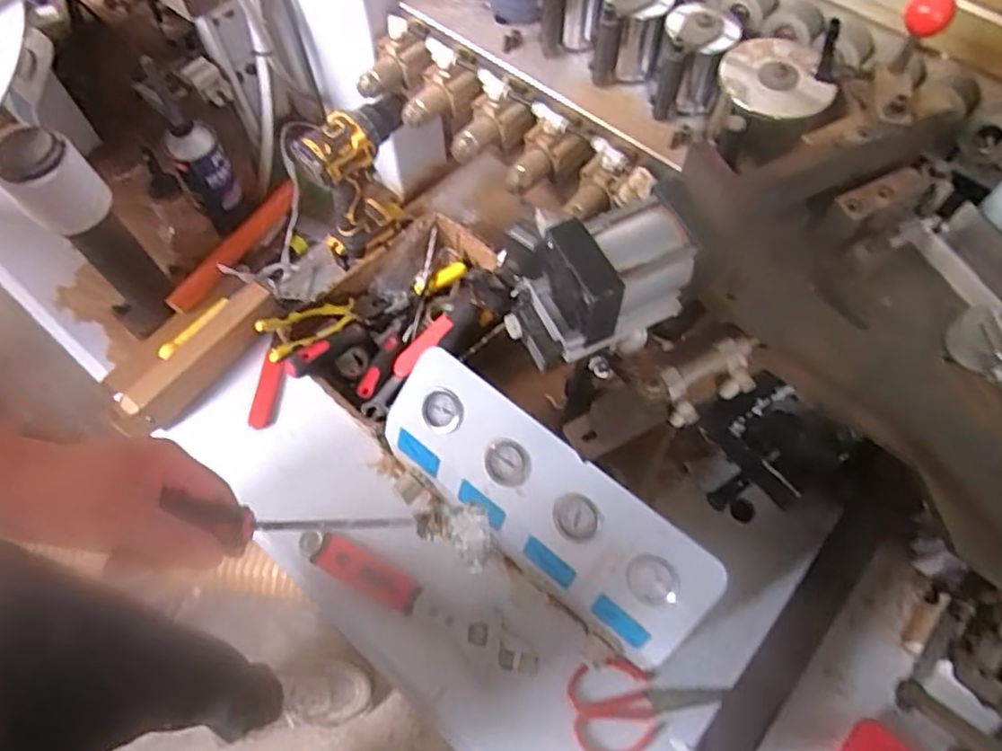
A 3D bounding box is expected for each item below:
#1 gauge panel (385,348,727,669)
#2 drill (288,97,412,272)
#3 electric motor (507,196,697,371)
[{"bbox_3d":[0.034,0.129,0.666,0.364,0.035,0.147,37,111,17],"label":"gauge panel"},{"bbox_3d":[-0.168,-0.242,0.825,0.144,0.196,0.061,-36,69,-16],"label":"drill"},{"bbox_3d":[0.079,-0.072,0.528,0.140,0.094,0.086,-15,65,-6],"label":"electric motor"}]

